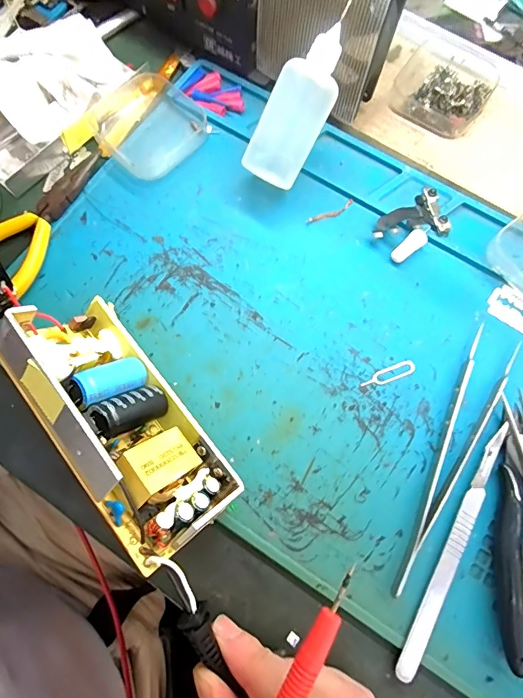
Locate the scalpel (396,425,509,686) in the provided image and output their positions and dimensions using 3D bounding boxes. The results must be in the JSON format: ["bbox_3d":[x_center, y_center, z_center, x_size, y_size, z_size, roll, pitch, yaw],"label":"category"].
[{"bbox_3d":[0.099,0.099,0.214,0.009,0.006,0.133,29,76,7],"label":"scalpel"}]

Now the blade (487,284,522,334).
[{"bbox_3d":[0.158,-0.021,0.250,0.042,0.004,0.023,37,77,9],"label":"blade"}]

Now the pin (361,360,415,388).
[{"bbox_3d":[0.074,0.015,0.240,0.033,0.004,0.008,-20,75,-6],"label":"pin"}]

